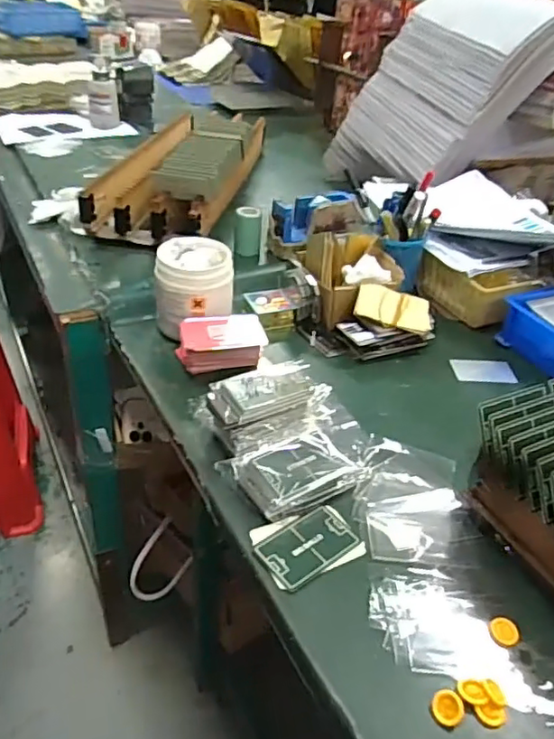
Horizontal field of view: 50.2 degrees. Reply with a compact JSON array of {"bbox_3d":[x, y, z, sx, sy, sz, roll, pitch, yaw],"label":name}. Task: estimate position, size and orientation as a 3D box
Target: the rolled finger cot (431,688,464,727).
[{"bbox_3d":[0.116,0.229,0.402,0.021,0.005,0.021,-11,60,19],"label":"rolled finger cot"}]

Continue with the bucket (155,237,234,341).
[{"bbox_3d":[-0.102,-0.102,0.734,0.093,0.095,0.089,-1,36,-9],"label":"bucket"}]

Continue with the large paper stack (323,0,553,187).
[{"bbox_3d":[0.307,-0.476,1.020,0.285,0.297,0.302,-10,38,-20],"label":"large paper stack"}]

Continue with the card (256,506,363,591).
[{"bbox_3d":[0.026,0.148,0.503,0.082,0.004,0.051,-22,44,-33],"label":"card"}]

